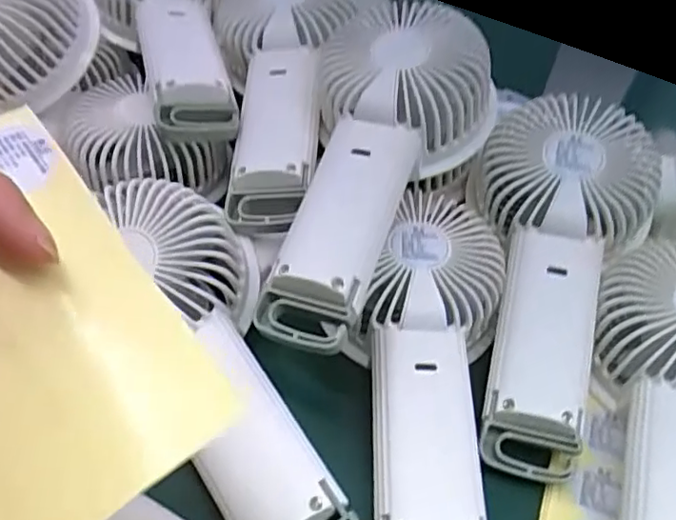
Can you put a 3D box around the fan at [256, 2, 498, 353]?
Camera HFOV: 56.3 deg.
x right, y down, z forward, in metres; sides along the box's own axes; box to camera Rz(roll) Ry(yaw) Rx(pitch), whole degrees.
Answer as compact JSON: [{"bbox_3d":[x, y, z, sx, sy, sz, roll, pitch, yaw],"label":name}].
[{"bbox_3d":[0.013,-0.042,0.277,0.078,0.046,0.167,20,70,14],"label":"fan"}]

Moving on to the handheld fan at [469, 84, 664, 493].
[{"bbox_3d":[0.095,0.009,0.283,0.076,0.035,0.167,11,73,7],"label":"handheld fan"}]

